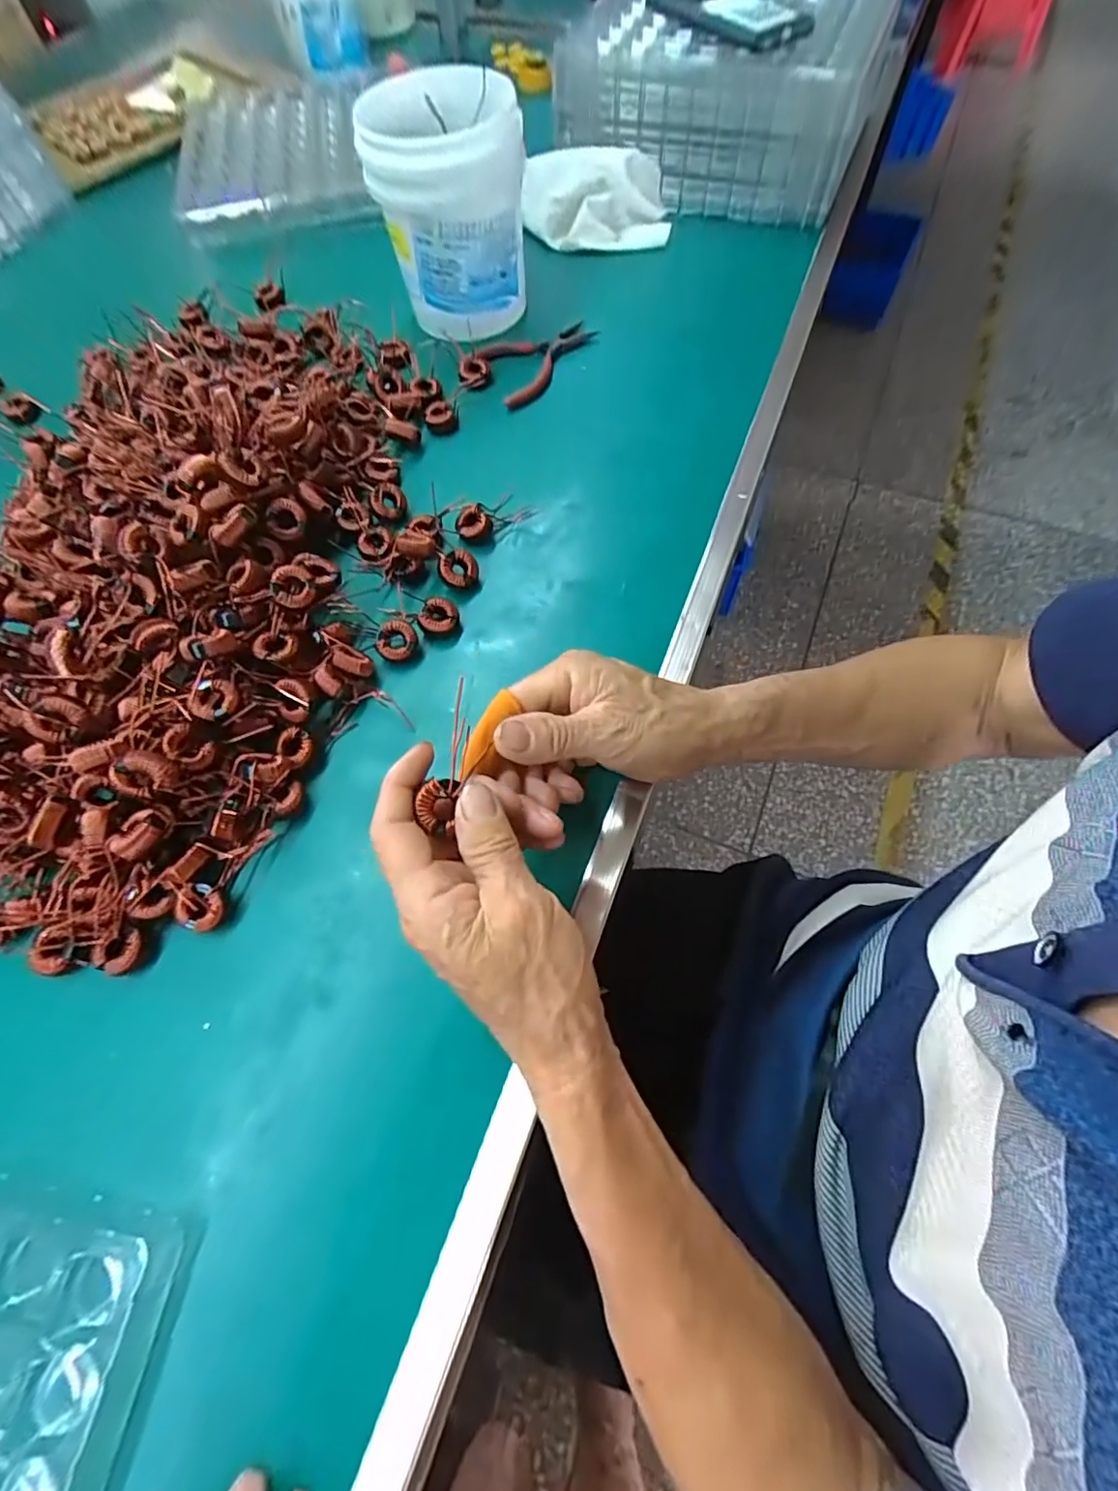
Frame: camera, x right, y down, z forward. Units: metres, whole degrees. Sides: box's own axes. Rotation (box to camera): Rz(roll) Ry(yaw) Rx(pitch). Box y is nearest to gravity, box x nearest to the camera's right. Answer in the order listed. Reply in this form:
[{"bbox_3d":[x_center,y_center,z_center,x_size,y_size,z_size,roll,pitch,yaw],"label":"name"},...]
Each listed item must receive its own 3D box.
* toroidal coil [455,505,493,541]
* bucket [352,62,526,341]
[{"bbox_3d":[-0.062,-0.162,0.420,0.026,0.019,0.019,-19,66,-6],"label":"toroidal coil"},{"bbox_3d":[-0.090,-0.443,0.483,0.120,0.131,0.106,-8,65,-1],"label":"bucket"}]

